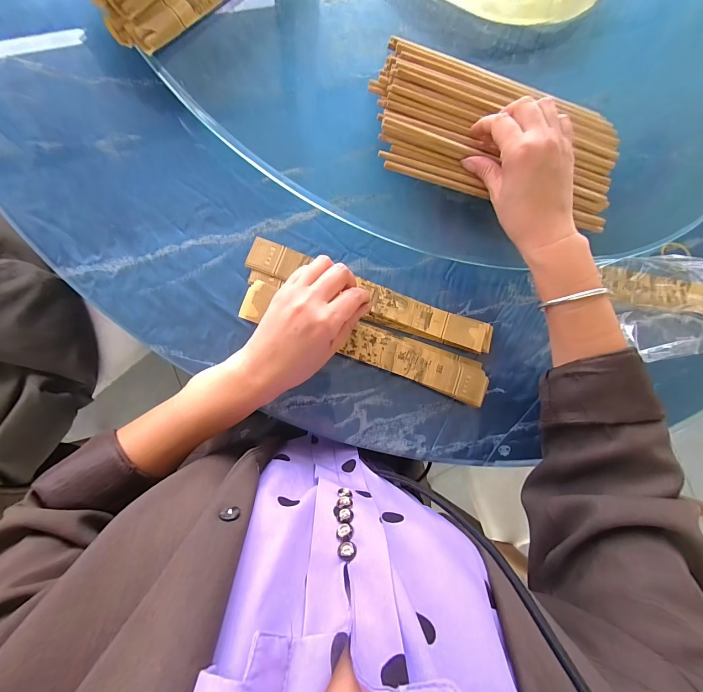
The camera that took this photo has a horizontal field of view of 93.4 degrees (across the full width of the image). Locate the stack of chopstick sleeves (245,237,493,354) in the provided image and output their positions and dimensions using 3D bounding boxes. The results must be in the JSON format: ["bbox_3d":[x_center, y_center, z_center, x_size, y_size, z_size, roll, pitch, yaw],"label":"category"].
[{"bbox_3d":[0.025,-0.047,0.353,0.271,0.010,0.042,19,82,-7],"label":"stack of chopstick sleeves"}]

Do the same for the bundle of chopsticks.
[{"bbox_3d":[0.159,-0.223,0.346,0.271,0.037,0.127,11,83,-8],"label":"bundle of chopsticks"}]

